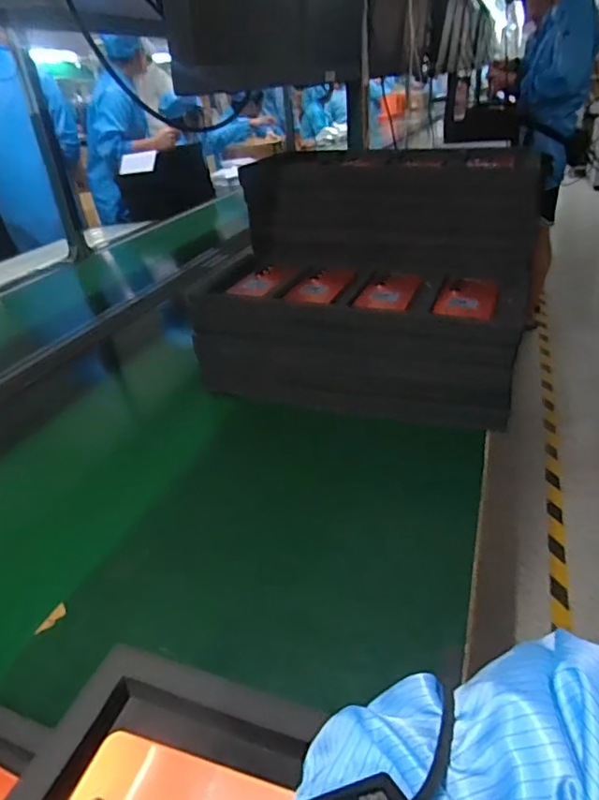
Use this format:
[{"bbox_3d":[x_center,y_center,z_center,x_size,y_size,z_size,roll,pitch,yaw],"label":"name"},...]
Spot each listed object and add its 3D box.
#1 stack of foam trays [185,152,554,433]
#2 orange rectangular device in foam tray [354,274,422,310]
[{"bbox_3d":[0.124,-0.209,0.878,0.487,0.310,0.410,11,34,24],"label":"stack of foam trays"},{"bbox_3d":[0.140,-0.171,0.825,0.083,0.009,0.138,7,33,19],"label":"orange rectangular device in foam tray"}]

